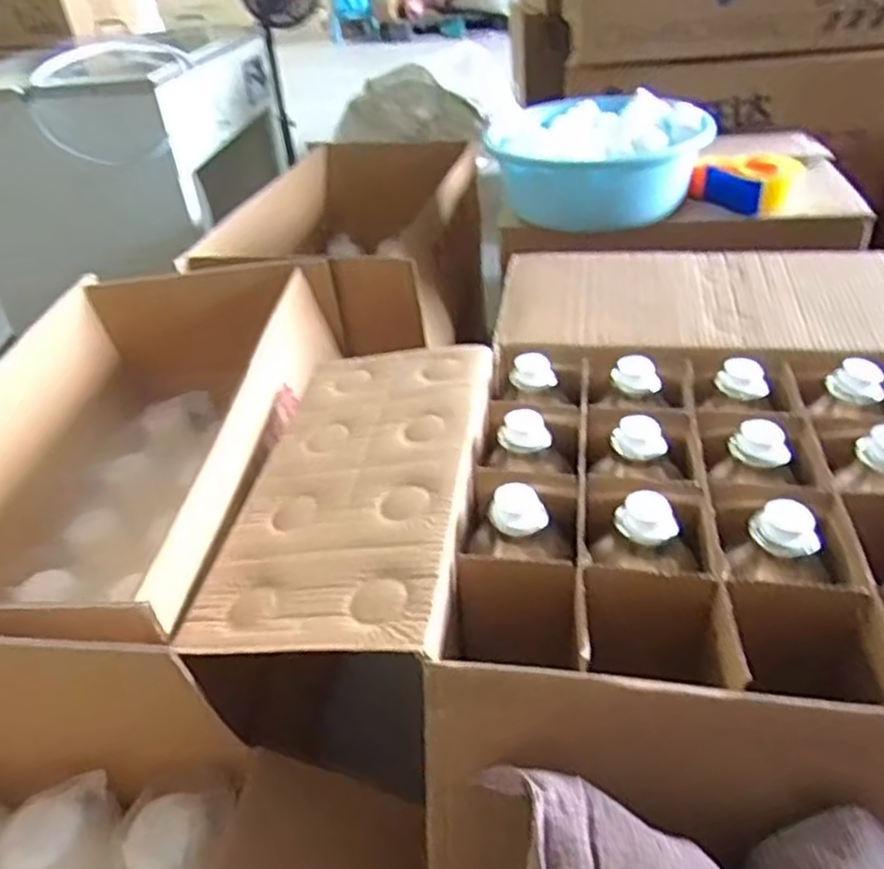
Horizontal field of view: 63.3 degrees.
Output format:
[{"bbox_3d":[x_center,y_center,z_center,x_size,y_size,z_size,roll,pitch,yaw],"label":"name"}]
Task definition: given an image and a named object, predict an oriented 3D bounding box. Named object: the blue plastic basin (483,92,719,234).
[{"bbox_3d":[0.240,-0.432,1.157,0.300,0.164,0.300,-4,38,3],"label":"blue plastic basin"}]

